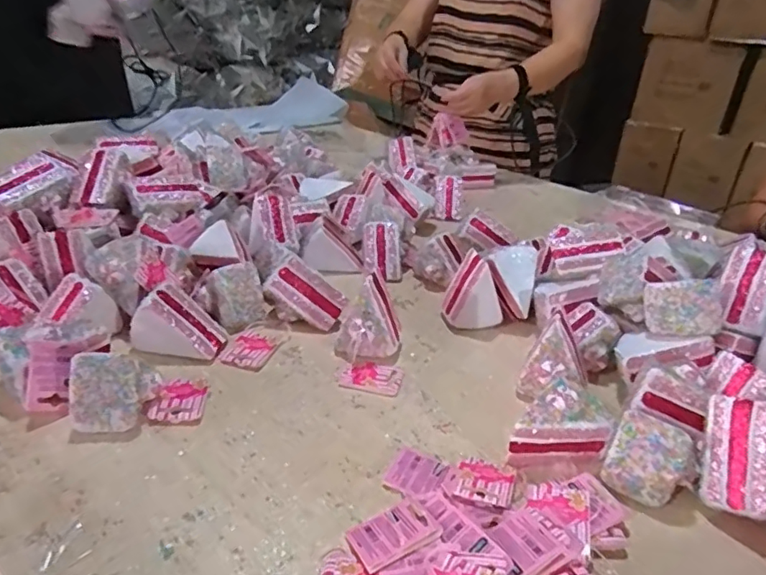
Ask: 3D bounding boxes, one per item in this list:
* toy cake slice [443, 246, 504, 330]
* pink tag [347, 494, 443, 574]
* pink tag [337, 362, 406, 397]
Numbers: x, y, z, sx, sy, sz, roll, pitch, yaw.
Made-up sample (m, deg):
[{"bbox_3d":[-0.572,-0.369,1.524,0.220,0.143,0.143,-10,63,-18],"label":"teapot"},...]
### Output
[{"bbox_3d":[0.111,0.004,0.682,0.063,0.081,0.048,-1,29,-11],"label":"toy cake slice"},{"bbox_3d":[0.008,0.175,0.403,0.060,0.008,0.050,-19,17,-23],"label":"pink tag"},{"bbox_3d":[-0.012,0.092,0.577,0.065,0.005,0.044,11,28,10],"label":"pink tag"}]

